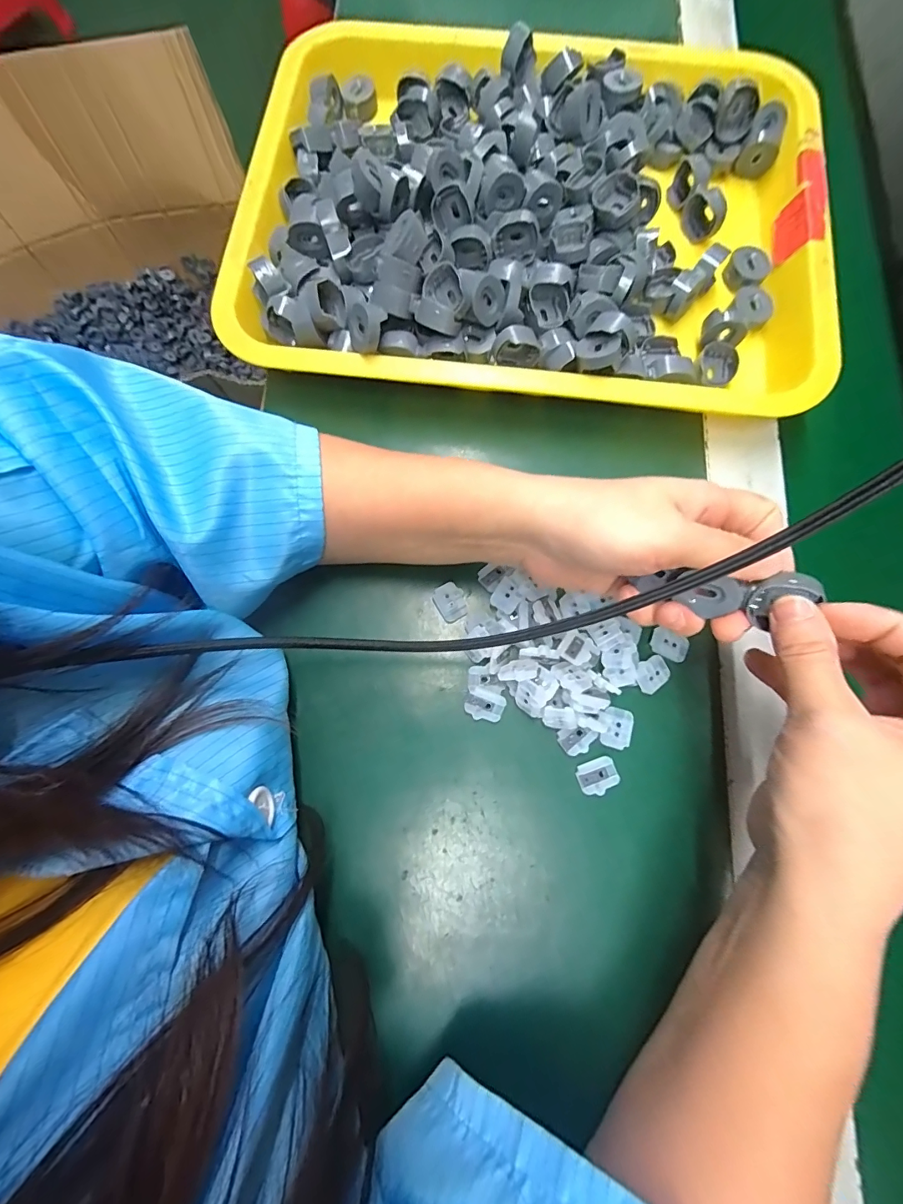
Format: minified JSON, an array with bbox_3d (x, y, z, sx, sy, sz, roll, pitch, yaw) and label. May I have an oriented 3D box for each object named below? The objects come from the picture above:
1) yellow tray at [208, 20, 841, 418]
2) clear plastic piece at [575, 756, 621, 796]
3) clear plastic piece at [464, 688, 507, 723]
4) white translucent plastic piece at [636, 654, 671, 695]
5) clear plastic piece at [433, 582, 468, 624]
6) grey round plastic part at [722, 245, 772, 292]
[{"bbox_3d":[0.054,-0.266,0.299,0.382,0.052,0.297,8,77,2],"label":"yellow tray"},{"bbox_3d":[0.080,0.095,0.240,0.021,0.004,0.017,-20,77,-4],"label":"clear plastic piece"},{"bbox_3d":[0.019,0.058,0.249,0.021,0.004,0.016,19,78,5],"label":"clear plastic piece"},{"bbox_3d":[0.115,0.041,0.252,0.021,0.004,0.018,-17,83,-18],"label":"white translucent plastic piece"},{"bbox_3d":[-0.001,0.000,0.264,0.017,0.004,0.022,-22,78,-5],"label":"clear plastic piece"},{"bbox_3d":[0.204,-0.229,0.307,0.027,0.010,0.035,37,80,8],"label":"grey round plastic part"}]

